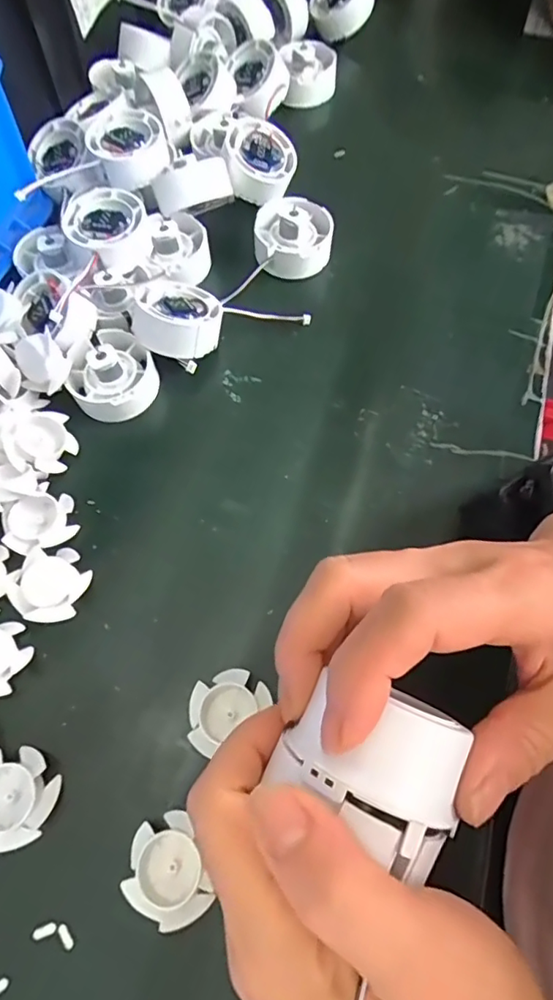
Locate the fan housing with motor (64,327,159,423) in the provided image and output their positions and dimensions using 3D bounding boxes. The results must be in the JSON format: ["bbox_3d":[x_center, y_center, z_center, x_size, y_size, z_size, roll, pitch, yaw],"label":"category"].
[{"bbox_3d":[-0.104,-0.080,0.337,0.052,0.029,0.058,-23,67,-9],"label":"fan housing with motor"}]

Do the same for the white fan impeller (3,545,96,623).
[{"bbox_3d":[-0.125,0.045,0.294,0.041,0.010,0.040,22,68,10],"label":"white fan impeller"}]

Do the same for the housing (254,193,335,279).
[{"bbox_3d":[0.012,-0.189,0.385,0.053,0.034,0.060,4,66,3],"label":"housing"}]

